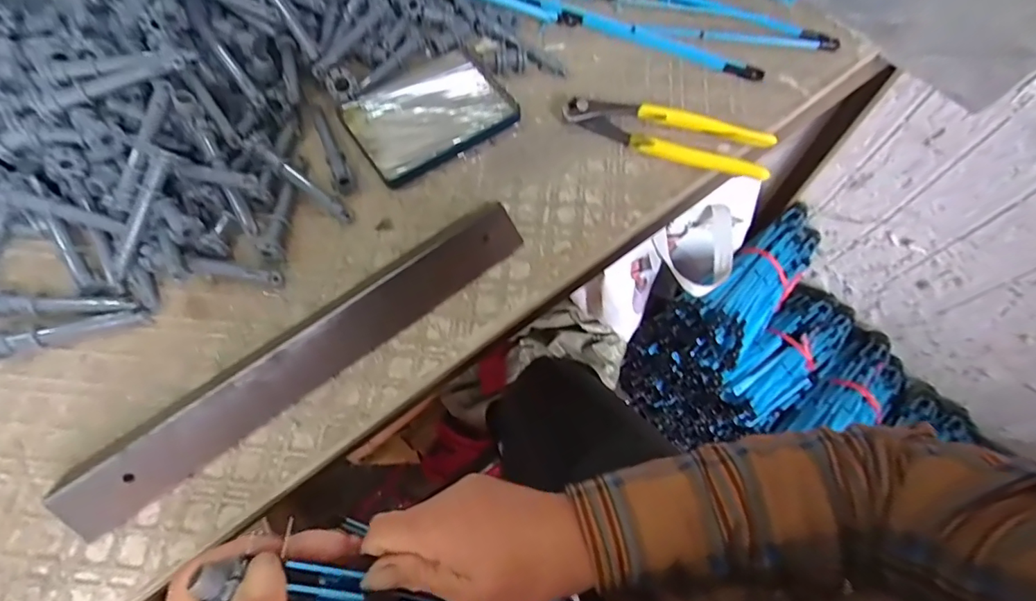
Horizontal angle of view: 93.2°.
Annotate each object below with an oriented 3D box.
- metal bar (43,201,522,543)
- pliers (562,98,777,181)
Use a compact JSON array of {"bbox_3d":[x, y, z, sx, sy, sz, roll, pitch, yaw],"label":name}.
[{"bbox_3d":[-0.135,0.028,0.320,0.310,0.033,0.048,-36,71,-15],"label":"metal bar"},{"bbox_3d":[0.120,-0.136,0.396,0.163,0.021,0.041,18,67,8],"label":"pliers"}]

